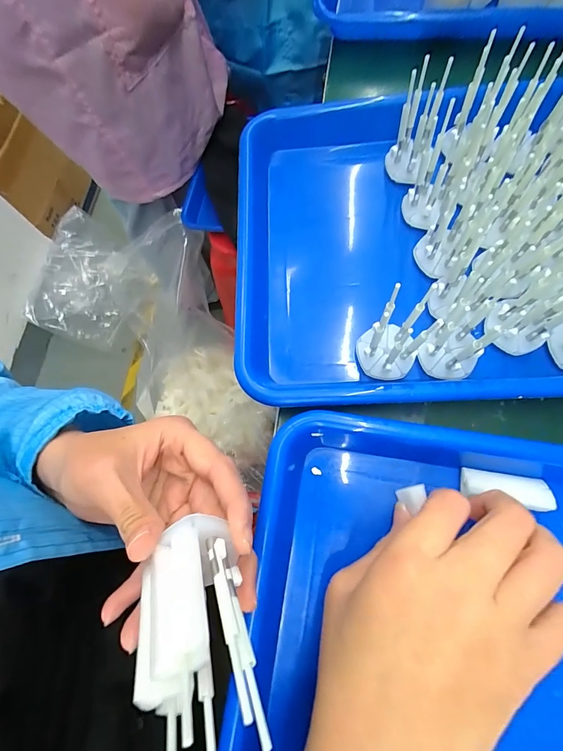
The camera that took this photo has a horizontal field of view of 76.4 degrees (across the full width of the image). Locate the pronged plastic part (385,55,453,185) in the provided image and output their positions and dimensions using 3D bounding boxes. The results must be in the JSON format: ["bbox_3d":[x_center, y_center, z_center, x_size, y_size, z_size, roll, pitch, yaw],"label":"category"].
[{"bbox_3d":[0.097,-0.180,0.259,0.025,0.075,0.026,15,76,10],"label":"pronged plastic part"}]

